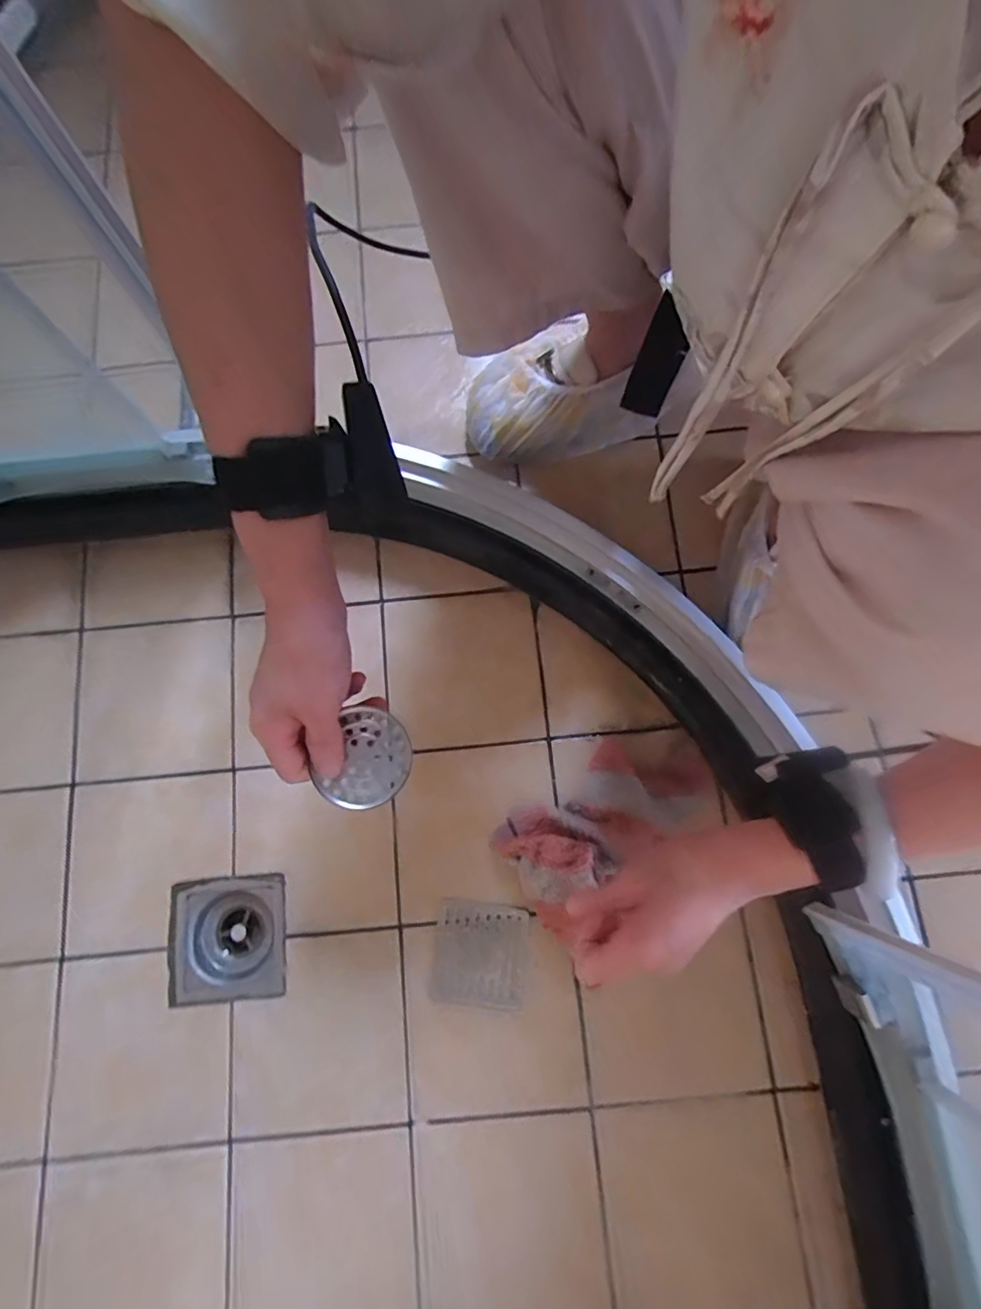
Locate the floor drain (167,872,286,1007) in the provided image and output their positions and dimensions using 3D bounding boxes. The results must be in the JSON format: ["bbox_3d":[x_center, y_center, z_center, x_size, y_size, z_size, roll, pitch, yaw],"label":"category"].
[{"bbox_3d":[-0.234,0.254,0.497,0.103,0.027,0.101,-6,77,-1],"label":"floor drain"}]

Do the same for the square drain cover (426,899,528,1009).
[{"bbox_3d":[-0.009,0.260,0.475,0.081,0.004,0.080,6,77,2],"label":"square drain cover"}]

